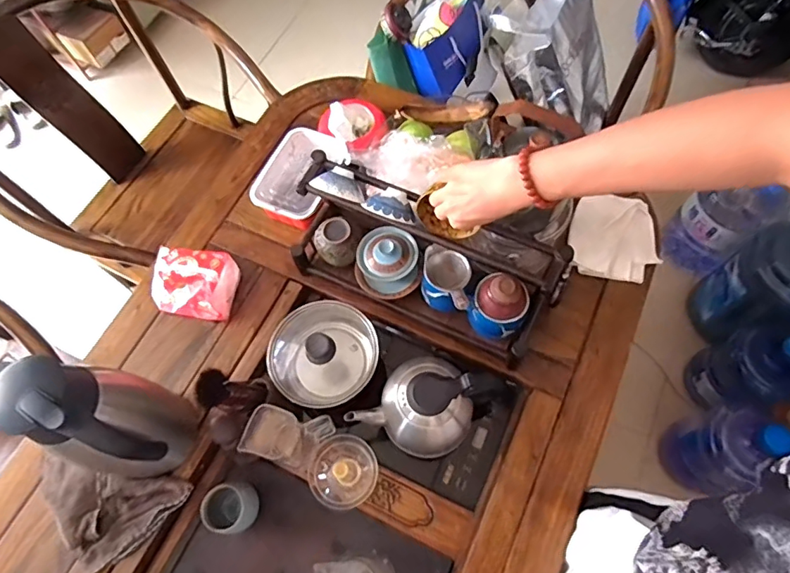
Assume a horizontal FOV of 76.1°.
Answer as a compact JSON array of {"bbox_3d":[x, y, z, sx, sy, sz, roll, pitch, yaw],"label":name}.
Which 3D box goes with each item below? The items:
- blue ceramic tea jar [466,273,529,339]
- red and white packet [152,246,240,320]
[{"bbox_3d":[0.151,0.032,0.743,0.079,0.123,0.071,22,70,12],"label":"blue ceramic tea jar"},{"bbox_3d":[-0.327,-0.007,0.817,0.129,0.064,0.100,9,68,7],"label":"red and white packet"}]

